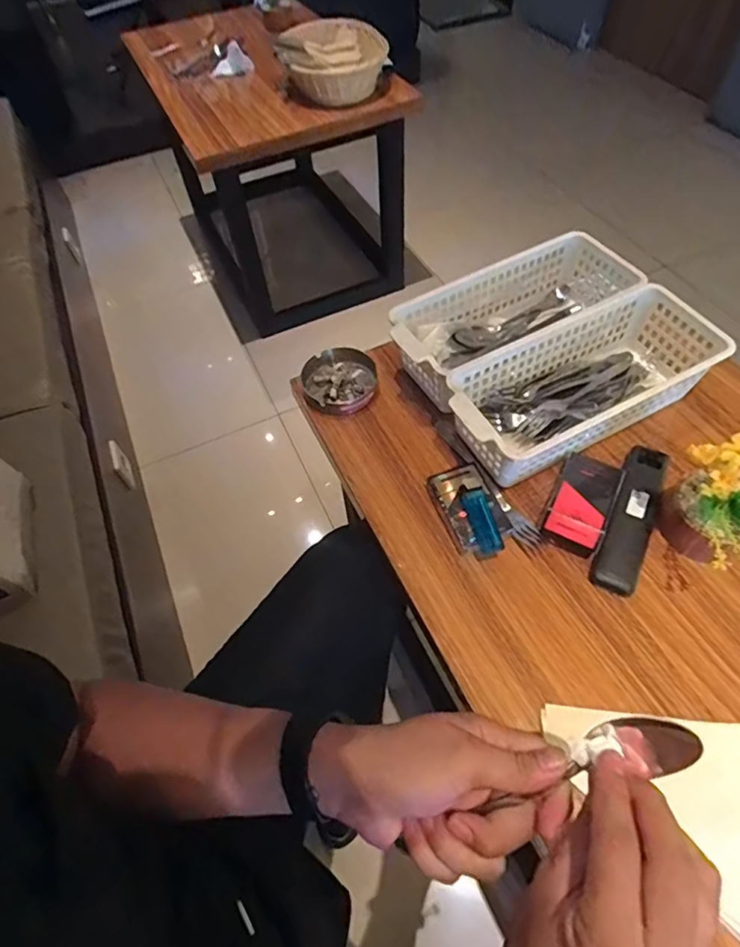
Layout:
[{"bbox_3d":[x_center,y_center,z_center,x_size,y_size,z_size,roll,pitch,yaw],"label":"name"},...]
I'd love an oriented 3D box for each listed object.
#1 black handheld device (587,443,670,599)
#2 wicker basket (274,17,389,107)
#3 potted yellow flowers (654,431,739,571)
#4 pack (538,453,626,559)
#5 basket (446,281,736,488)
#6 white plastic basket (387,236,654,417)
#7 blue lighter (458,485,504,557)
[{"bbox_3d":[0.267,0.040,0.533,0.044,0.022,0.168,22,60,17],"label":"black handheld device"},{"bbox_3d":[-0.077,-0.823,1.051,0.195,0.087,0.200,-18,57,-8],"label":"wicker basket"},{"bbox_3d":[0.320,0.026,0.465,0.118,0.137,0.081,-23,58,-11],"label":"potted yellow flowers"},{"bbox_3d":[0.219,0.027,0.537,0.057,0.024,0.107,24,61,18],"label":"pack"},{"bbox_3d":[0.226,-0.092,0.574,0.290,0.082,0.123,-25,58,-13],"label":"basket"},{"bbox_3d":[0.173,-0.184,0.637,0.289,0.081,0.124,-24,58,-12],"label":"white plastic basket"},{"bbox_3d":[0.111,0.045,0.526,0.024,0.012,0.073,-17,69,-8],"label":"blue lighter"}]

